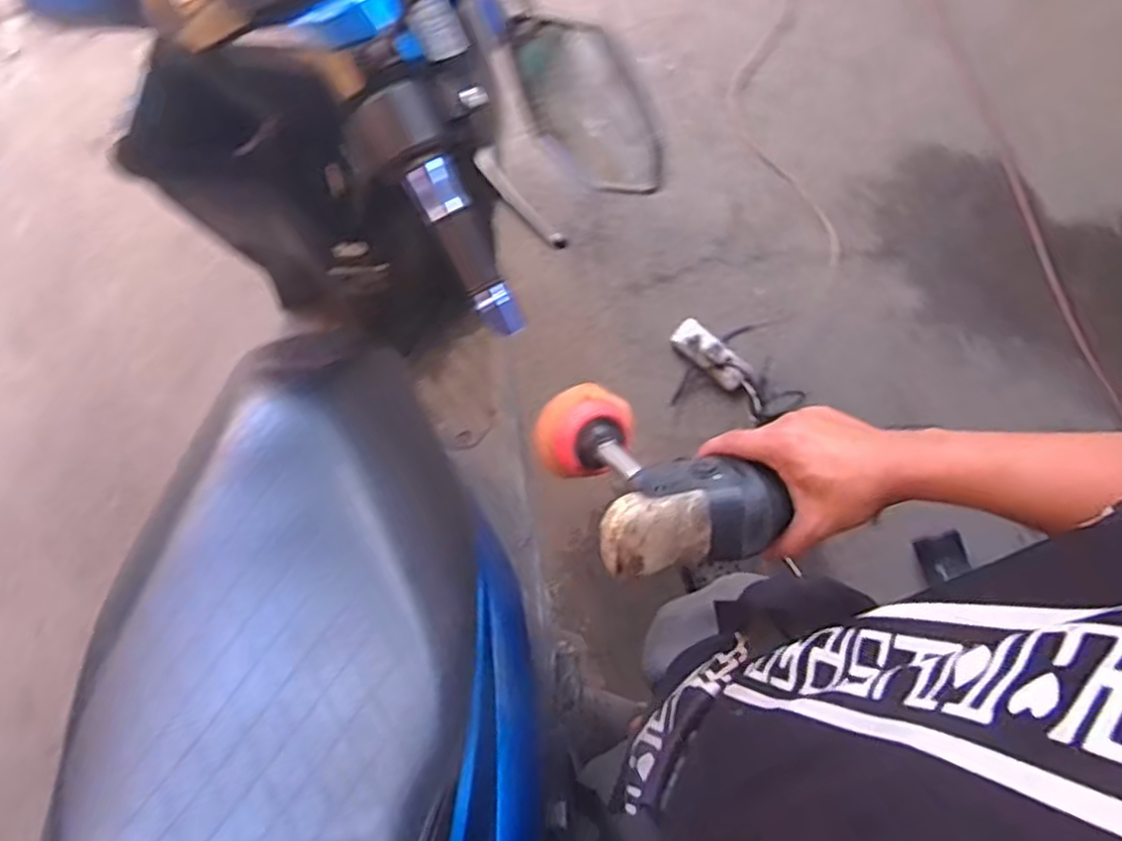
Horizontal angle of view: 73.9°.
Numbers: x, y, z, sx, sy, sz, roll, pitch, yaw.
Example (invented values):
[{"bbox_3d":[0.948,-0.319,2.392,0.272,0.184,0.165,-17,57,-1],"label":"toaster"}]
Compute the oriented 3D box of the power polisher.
[{"bbox_3d":[0.062,0.044,0.601,0.121,0.215,0.093,-37,117,-8],"label":"power polisher"}]

